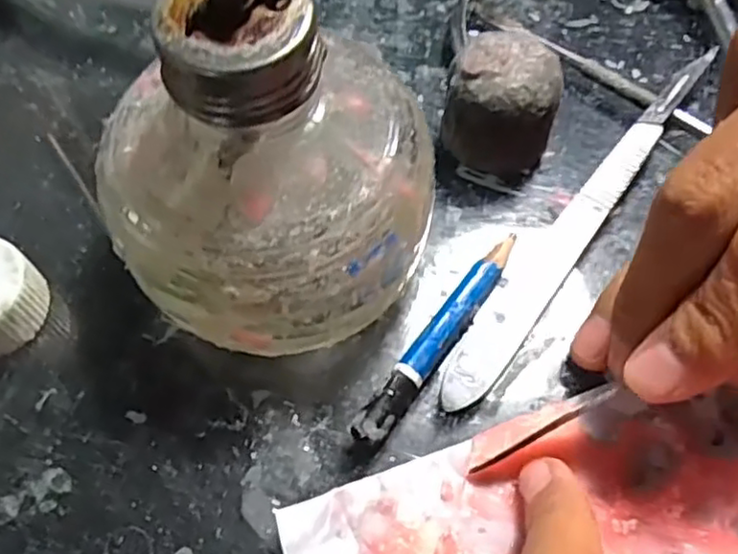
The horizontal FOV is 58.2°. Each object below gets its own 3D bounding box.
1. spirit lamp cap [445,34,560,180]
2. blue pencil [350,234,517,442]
[{"bbox_3d":[0.037,-0.047,0.184,0.028,0.032,0.023,15,62,9],"label":"spirit lamp cap"},{"bbox_3d":[0.018,0.015,0.163,0.007,0.008,0.064,33,66,17],"label":"blue pencil"}]

